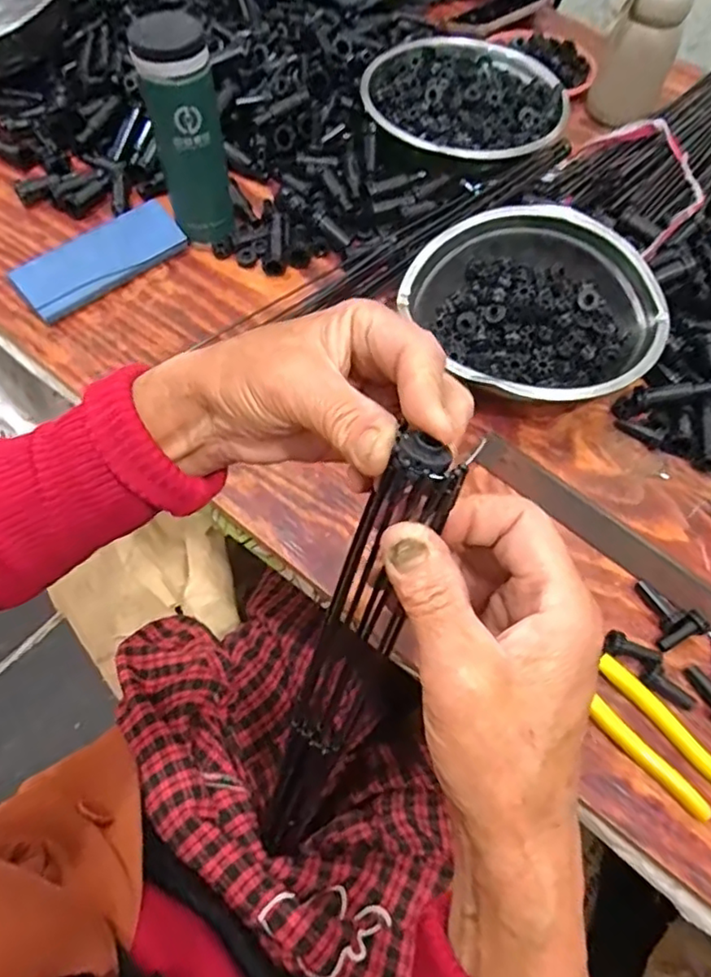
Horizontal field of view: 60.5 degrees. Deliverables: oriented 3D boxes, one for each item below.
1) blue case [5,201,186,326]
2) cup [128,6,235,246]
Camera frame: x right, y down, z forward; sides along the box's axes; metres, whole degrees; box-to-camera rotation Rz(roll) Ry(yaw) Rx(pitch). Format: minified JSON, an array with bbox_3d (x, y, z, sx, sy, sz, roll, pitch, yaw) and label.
[{"bbox_3d":[-0.245,-0.220,0.588,0.158,0.030,0.055,-40,70,-18],"label":"blue case"},{"bbox_3d":[-0.146,-0.312,0.546,0.059,0.173,0.061,0,63,0],"label":"cup"}]

